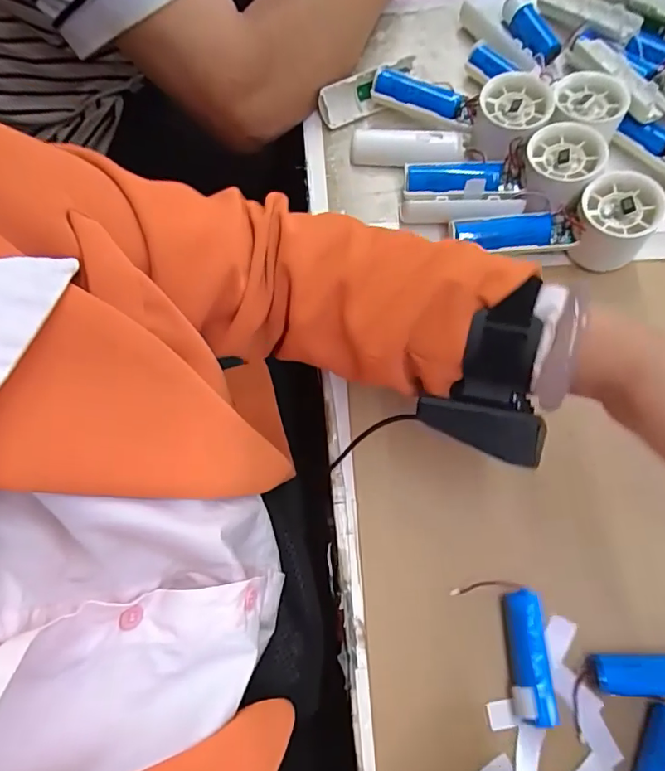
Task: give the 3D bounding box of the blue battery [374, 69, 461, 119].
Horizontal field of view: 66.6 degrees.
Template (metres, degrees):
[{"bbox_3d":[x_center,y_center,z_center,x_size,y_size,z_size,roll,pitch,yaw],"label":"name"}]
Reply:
[{"bbox_3d":[0.073,-0.251,0.436,0.075,0.014,0.022,28,75,8],"label":"blue battery"}]

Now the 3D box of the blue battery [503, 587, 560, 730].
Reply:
[{"bbox_3d":[0.118,0.165,0.311,0.021,0.022,0.072,-1,73,-1],"label":"blue battery"}]

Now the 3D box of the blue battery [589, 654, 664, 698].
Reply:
[{"bbox_3d":[0.198,0.177,0.310,0.077,0.017,0.022,0,73,-1],"label":"blue battery"}]

